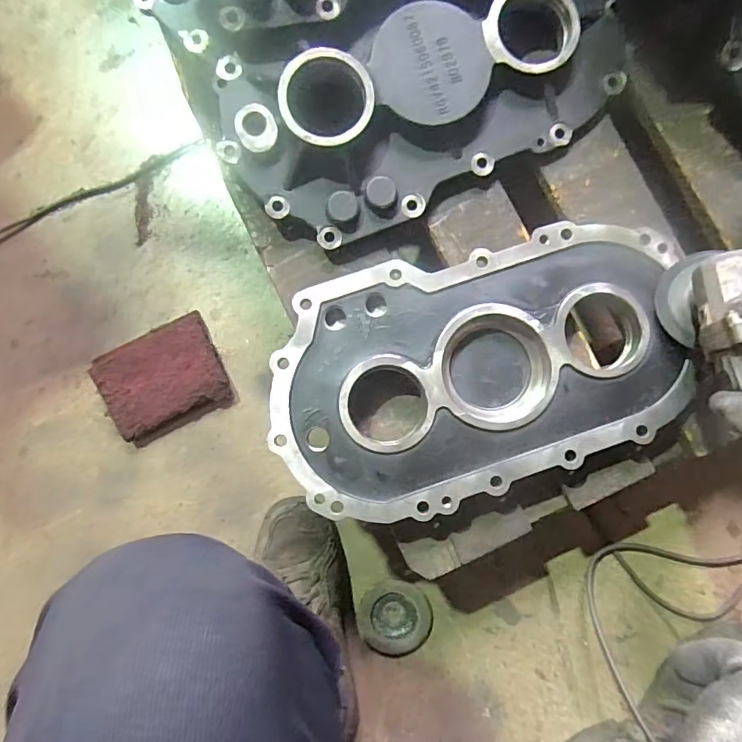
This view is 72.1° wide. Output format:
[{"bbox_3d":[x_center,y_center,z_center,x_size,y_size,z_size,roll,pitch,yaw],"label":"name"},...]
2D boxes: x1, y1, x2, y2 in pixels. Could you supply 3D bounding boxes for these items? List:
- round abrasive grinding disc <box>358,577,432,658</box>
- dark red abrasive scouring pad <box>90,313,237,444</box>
[{"bbox_3d":[0.029,0.301,0.622,0.089,0.009,0.084,19,89,3],"label":"round abrasive grinding disc"},{"bbox_3d":[-0.265,0.011,0.649,0.147,0.036,0.125,-25,87,1],"label":"dark red abrasive scouring pad"}]

